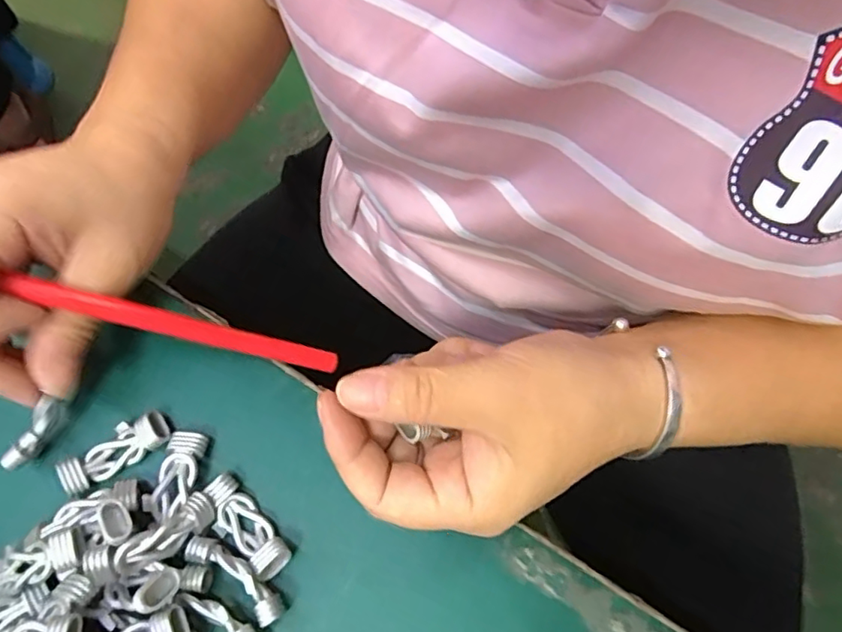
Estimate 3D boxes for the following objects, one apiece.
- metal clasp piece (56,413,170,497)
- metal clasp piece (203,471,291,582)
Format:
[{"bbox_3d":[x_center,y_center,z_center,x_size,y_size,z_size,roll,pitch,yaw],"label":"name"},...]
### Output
[{"bbox_3d":[-0.129,0.056,0.239,0.045,0.012,0.018,-32,73,-12],"label":"metal clasp piece"},{"bbox_3d":[-0.071,0.085,0.228,0.015,0.013,0.045,-40,75,-14],"label":"metal clasp piece"}]

